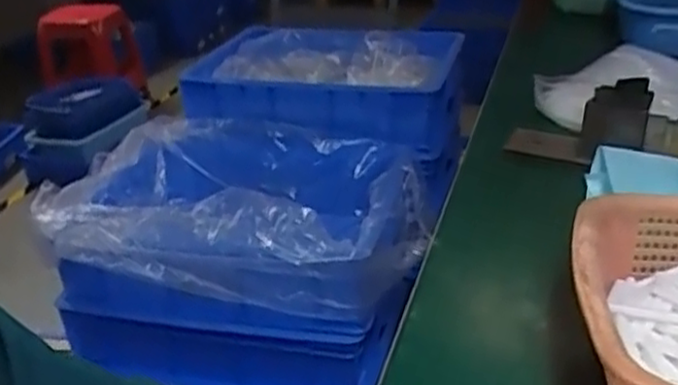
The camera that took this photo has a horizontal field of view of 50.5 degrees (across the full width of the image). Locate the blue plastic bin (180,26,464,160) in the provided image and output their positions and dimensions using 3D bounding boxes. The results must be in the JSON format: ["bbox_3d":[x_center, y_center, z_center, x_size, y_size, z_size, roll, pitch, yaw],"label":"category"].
[{"bbox_3d":[-0.019,-0.185,1.200,0.437,0.110,0.322,7,29,20],"label":"blue plastic bin"}]

